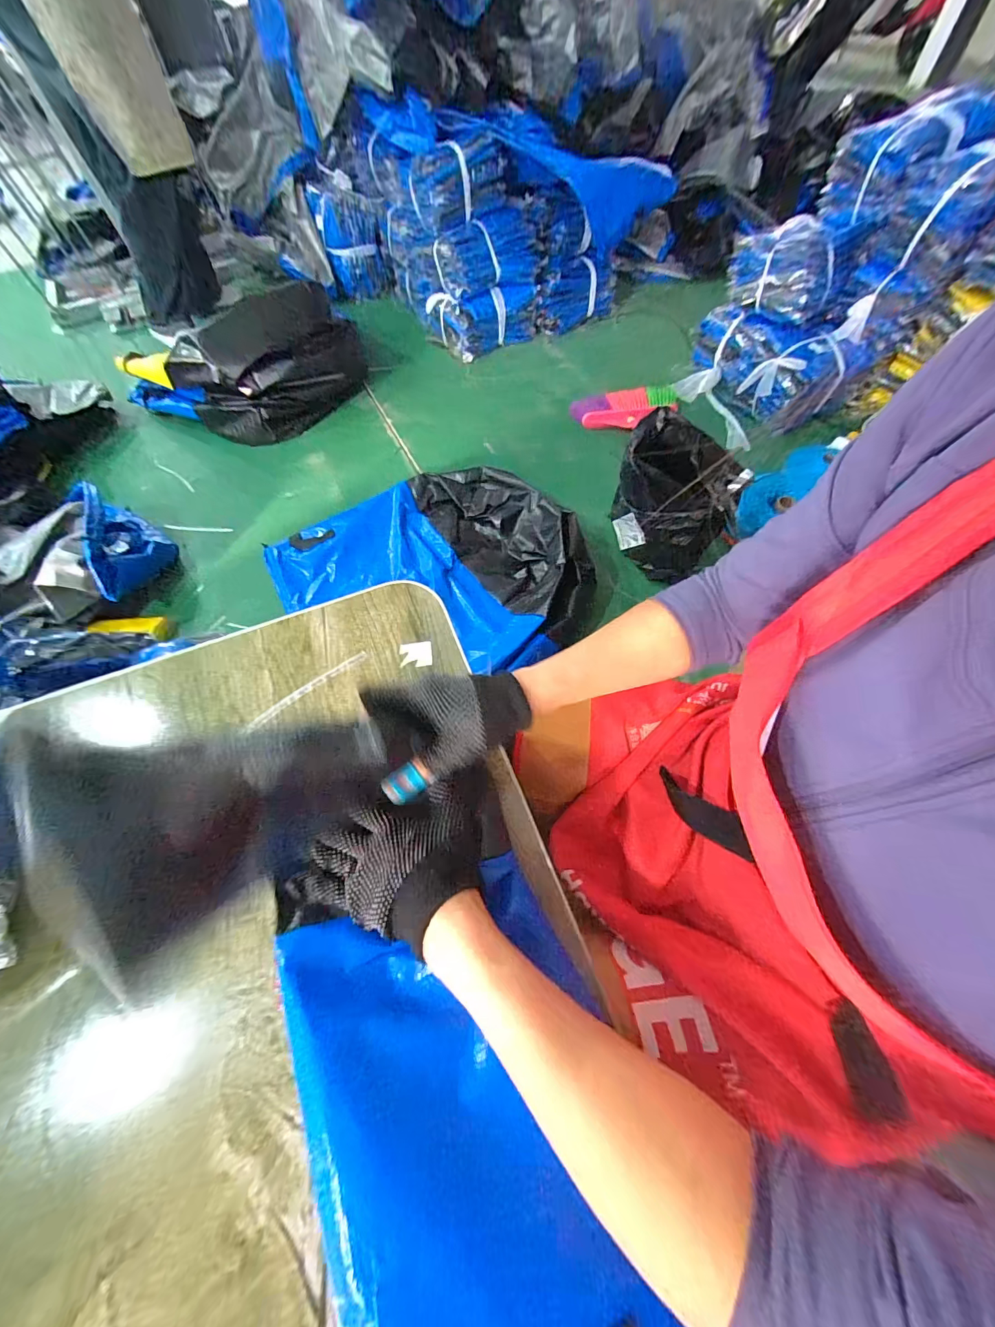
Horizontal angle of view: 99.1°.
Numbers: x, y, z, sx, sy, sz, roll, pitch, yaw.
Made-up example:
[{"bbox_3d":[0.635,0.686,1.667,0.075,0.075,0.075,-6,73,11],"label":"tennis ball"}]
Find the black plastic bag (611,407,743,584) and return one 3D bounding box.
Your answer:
[{"bbox_3d":[0.381,-0.346,0.945,0.238,0.325,0.137,22,63,14],"label":"black plastic bag"}]

